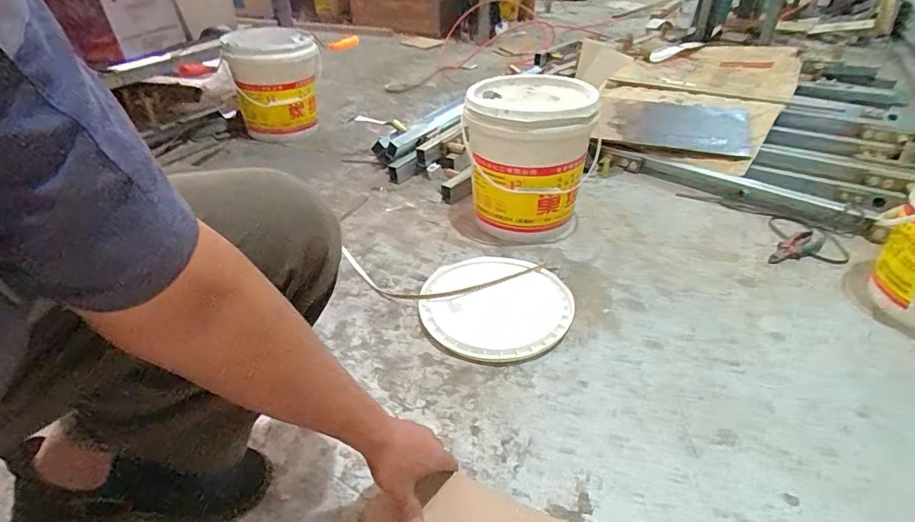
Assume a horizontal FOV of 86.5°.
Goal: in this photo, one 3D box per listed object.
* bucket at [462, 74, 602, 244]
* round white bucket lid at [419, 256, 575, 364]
[{"bbox_3d":[0.153,-0.224,1.085,0.256,0.291,0.273,4,35,8],"label":"bucket"},{"bbox_3d":[0.072,0.074,0.894,0.262,0.033,0.266,-1,35,1],"label":"round white bucket lid"}]

